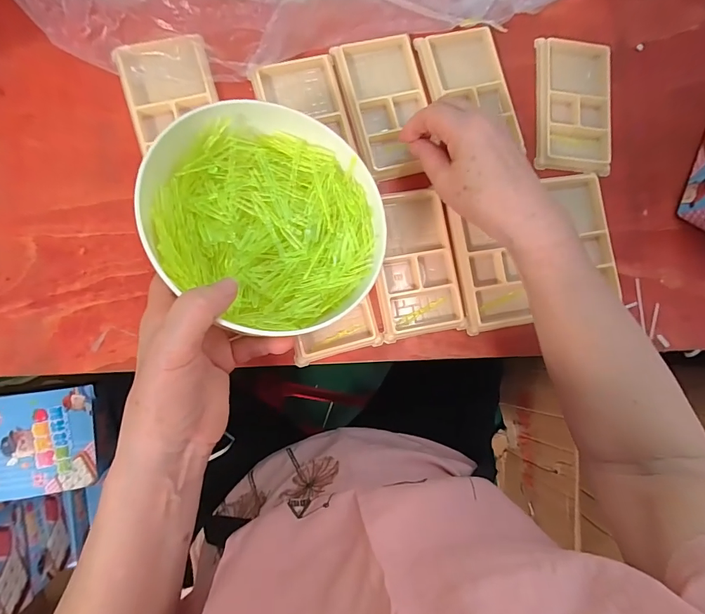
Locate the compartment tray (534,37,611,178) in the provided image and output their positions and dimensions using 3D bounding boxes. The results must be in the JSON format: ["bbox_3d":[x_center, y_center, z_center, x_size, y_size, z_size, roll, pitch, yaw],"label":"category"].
[{"bbox_3d":[0.226,-0.208,0.410,0.073,0.017,0.141,3,85,-7],"label":"compartment tray"}]

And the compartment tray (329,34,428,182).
[{"bbox_3d":[0.036,-0.194,0.389,0.078,0.018,0.136,-17,89,-8],"label":"compartment tray"}]

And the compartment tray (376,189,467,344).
[{"bbox_3d":[0.059,-0.042,0.380,0.078,0.020,0.135,-10,87,-8],"label":"compartment tray"}]

